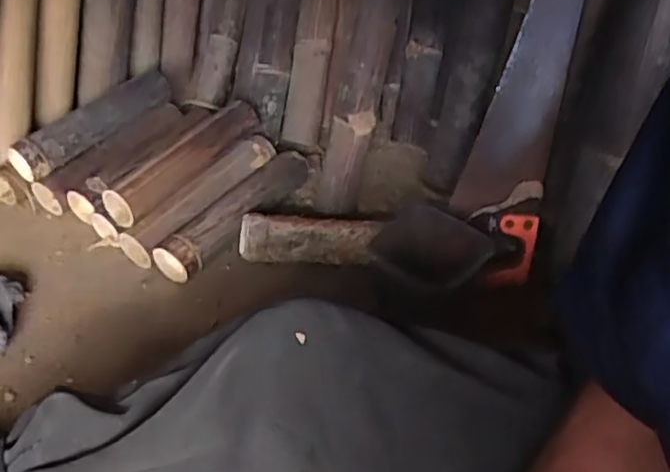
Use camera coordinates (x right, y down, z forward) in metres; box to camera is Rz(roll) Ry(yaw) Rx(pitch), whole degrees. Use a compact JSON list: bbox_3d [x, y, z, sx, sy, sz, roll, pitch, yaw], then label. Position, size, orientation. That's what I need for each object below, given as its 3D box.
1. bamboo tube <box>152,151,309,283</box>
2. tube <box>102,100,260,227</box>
[{"bbox_3d":[-0.132,-0.033,0.957,0.058,0.056,0.279,24,45,24],"label":"bamboo tube"},{"bbox_3d":[-0.206,-0.107,0.963,0.056,0.061,0.271,25,45,24],"label":"tube"}]

